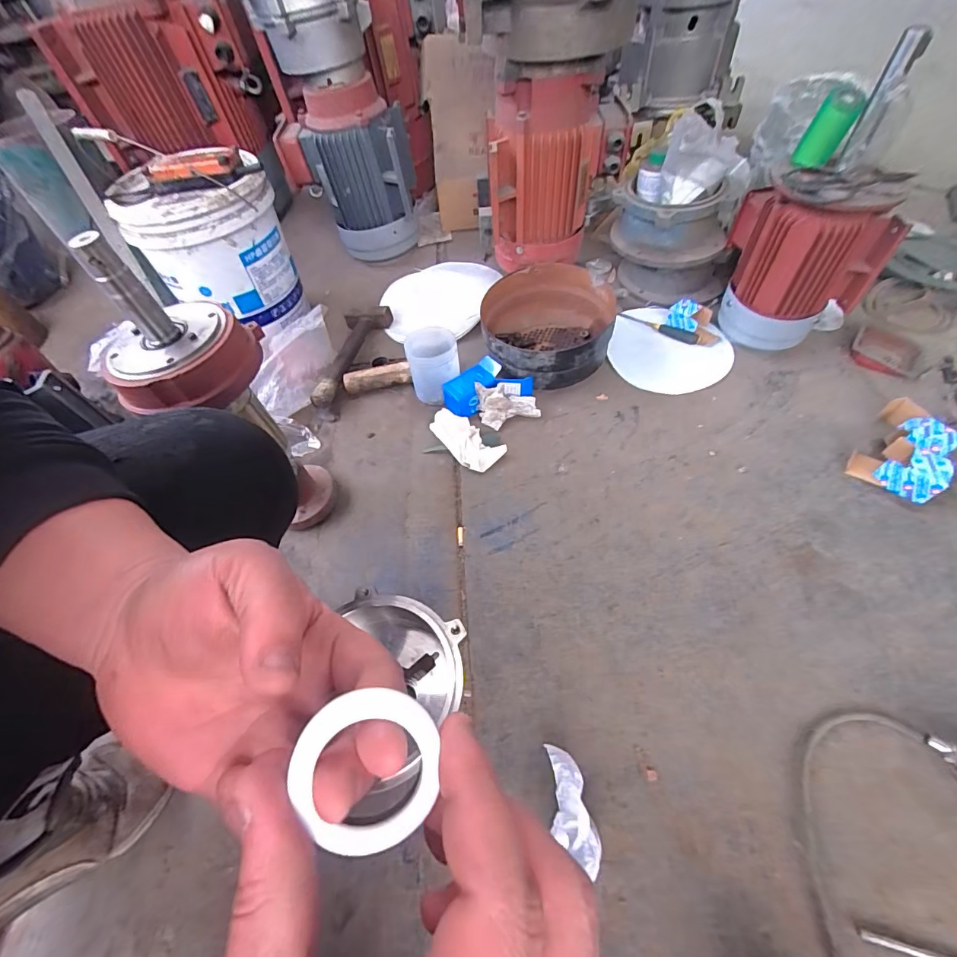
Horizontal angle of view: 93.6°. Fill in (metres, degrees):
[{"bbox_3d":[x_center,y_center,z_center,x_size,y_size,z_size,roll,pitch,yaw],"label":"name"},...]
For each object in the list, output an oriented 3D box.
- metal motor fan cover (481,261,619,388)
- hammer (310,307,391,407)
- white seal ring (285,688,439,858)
[{"bbox_3d":[0.133,-0.294,0.894,0.242,0.117,0.247,9,56,12],"label":"metal motor fan cover"},{"bbox_3d":[-0.258,-0.266,0.951,0.108,0.048,0.314,-1,55,5],"label":"hammer"},{"bbox_3d":[-0.036,0.094,0.143,0.044,0.004,0.046,2,82,-13],"label":"white seal ring"}]

